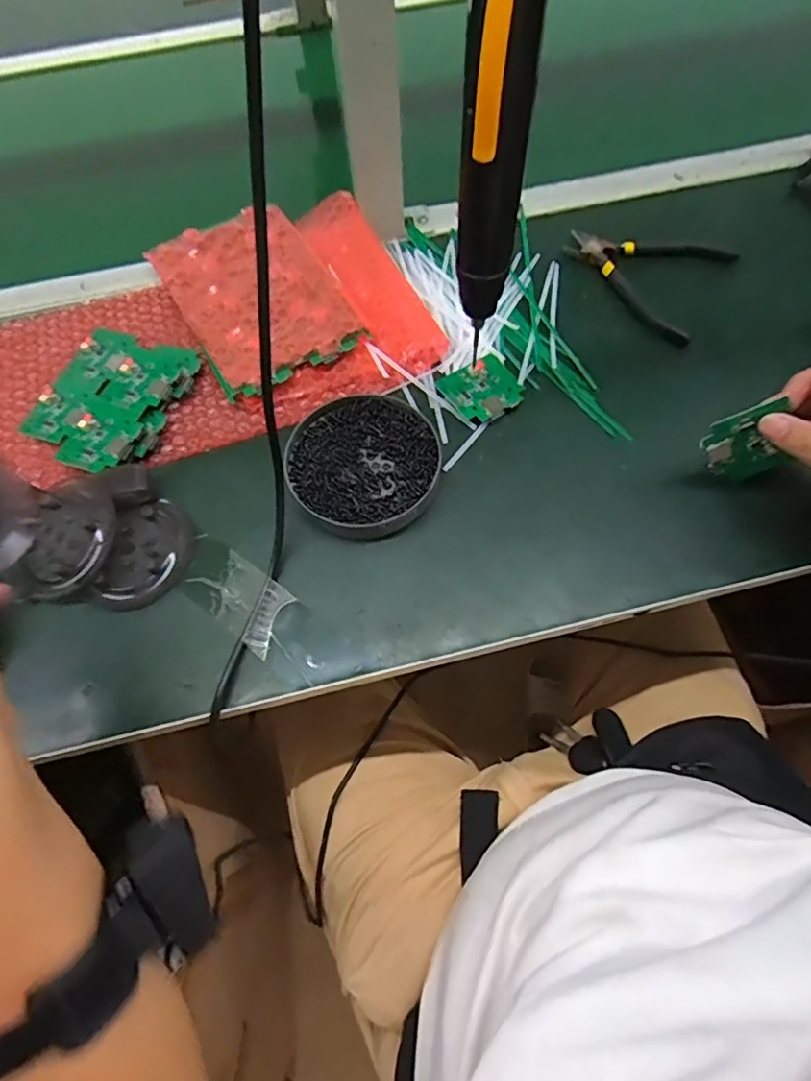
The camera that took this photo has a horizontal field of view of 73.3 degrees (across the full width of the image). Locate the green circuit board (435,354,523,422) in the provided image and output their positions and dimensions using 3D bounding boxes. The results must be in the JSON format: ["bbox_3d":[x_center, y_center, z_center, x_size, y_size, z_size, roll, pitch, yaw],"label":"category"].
[{"bbox_3d":[0.064,-0.123,0.441,0.059,0.010,0.052,-28,68,-10],"label":"green circuit board"}]

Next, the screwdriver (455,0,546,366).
[{"bbox_3d":[0.044,-0.194,0.264,0.034,0.223,0.032,6,66,5],"label":"screwdriver"}]

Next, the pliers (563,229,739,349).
[{"bbox_3d":[0.211,-0.245,0.500,0.139,0.016,0.119,29,70,14],"label":"pliers"}]

